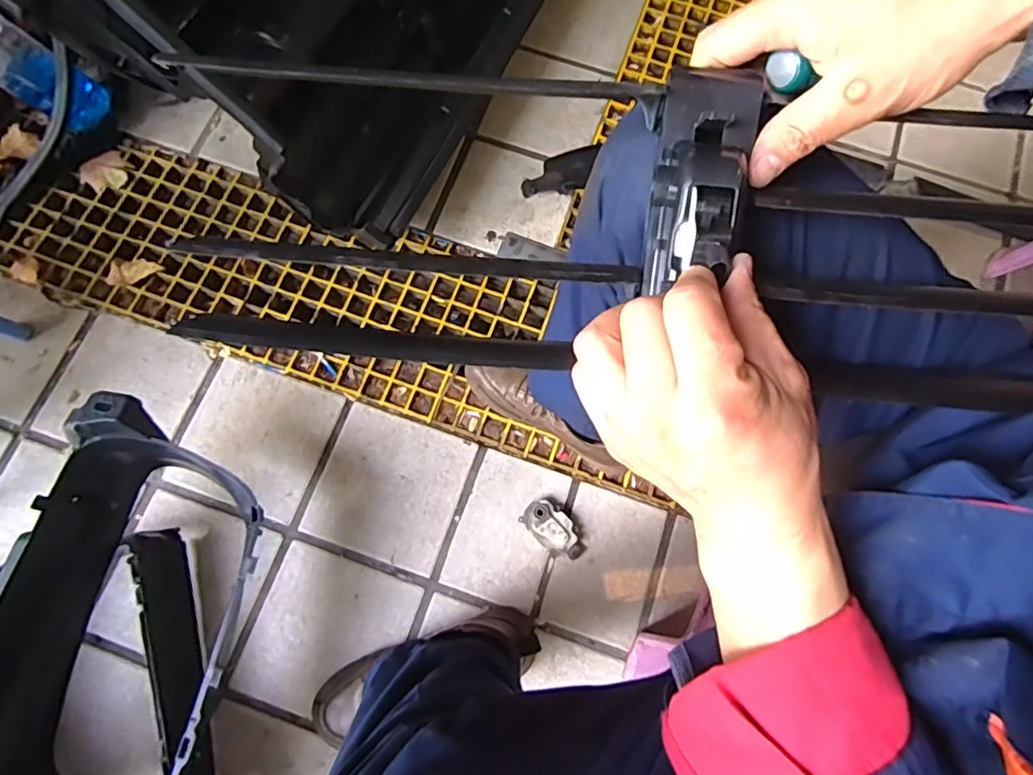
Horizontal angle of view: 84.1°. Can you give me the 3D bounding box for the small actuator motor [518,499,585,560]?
[{"bbox_3d":[0.054,0.200,0.805,0.096,0.025,0.052,43,77,10],"label":"small actuator motor"}]

